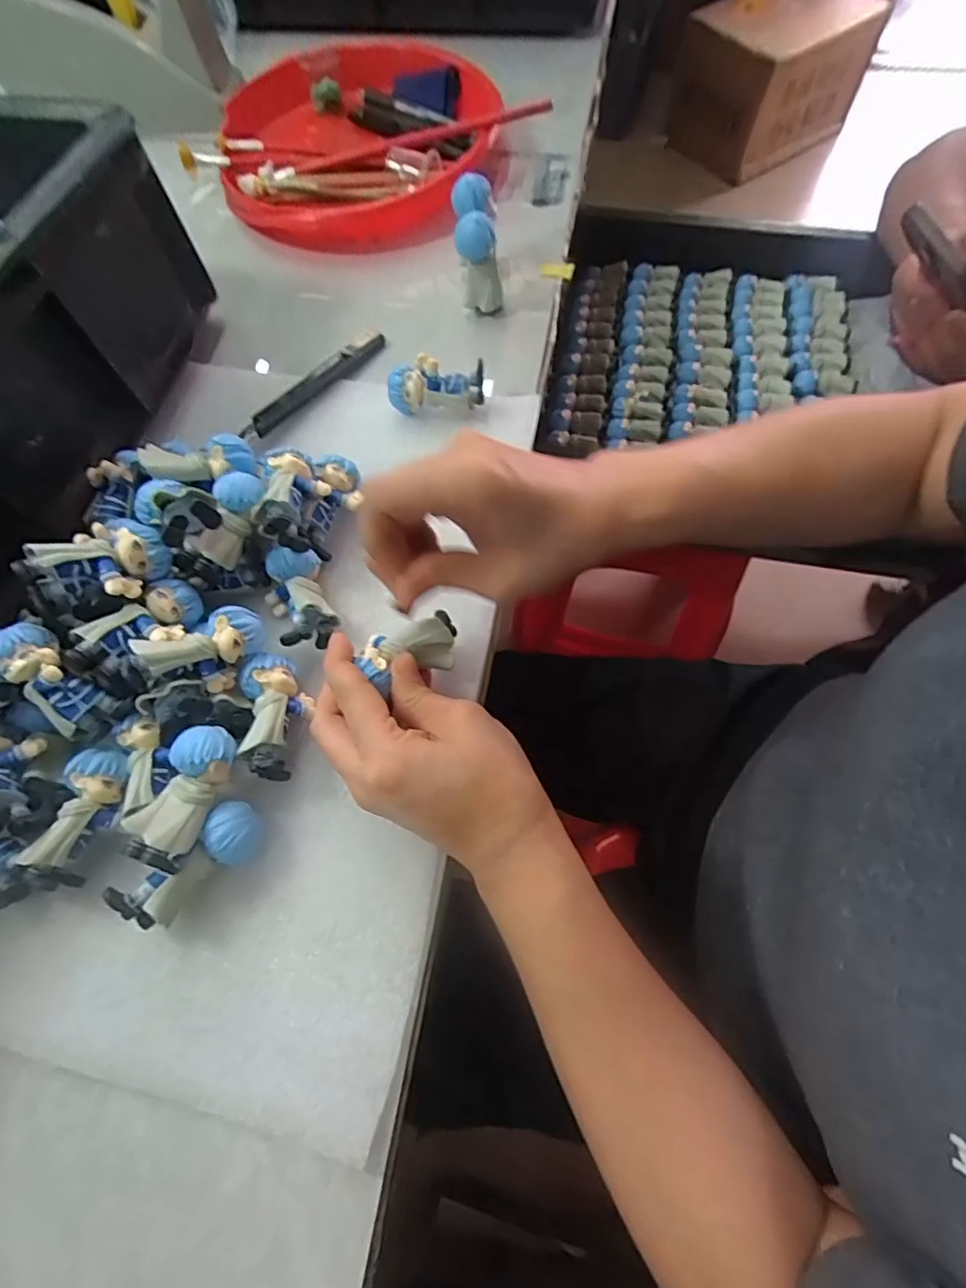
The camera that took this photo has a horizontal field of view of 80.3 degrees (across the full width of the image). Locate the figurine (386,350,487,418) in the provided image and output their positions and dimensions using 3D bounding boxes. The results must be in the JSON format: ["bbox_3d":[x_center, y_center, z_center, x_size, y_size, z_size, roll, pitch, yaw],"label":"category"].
[{"bbox_3d":[-0.030,-0.164,0.371,0.061,0.040,0.022,-8,66,-1],"label":"figurine"}]

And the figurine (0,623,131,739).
[{"bbox_3d":[-0.196,0.018,0.263,0.026,0.022,0.060,-44,111,-15],"label":"figurine"}]

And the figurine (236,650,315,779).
[{"bbox_3d":[-0.103,0.034,0.286,0.027,0.031,0.060,-13,66,-3],"label":"figurine"}]

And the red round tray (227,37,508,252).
[{"bbox_3d":[-0.108,-0.449,0.503,0.232,0.036,0.240,-1,66,3],"label":"red round tray"}]

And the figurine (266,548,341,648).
[{"bbox_3d":[-0.101,-0.024,0.315,0.033,0.028,0.053,-21,67,-7],"label":"figurine"}]

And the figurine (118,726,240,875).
[{"bbox_3d":[-0.133,0.066,0.254,0.025,0.021,0.061,13,68,8],"label":"figurine"}]

